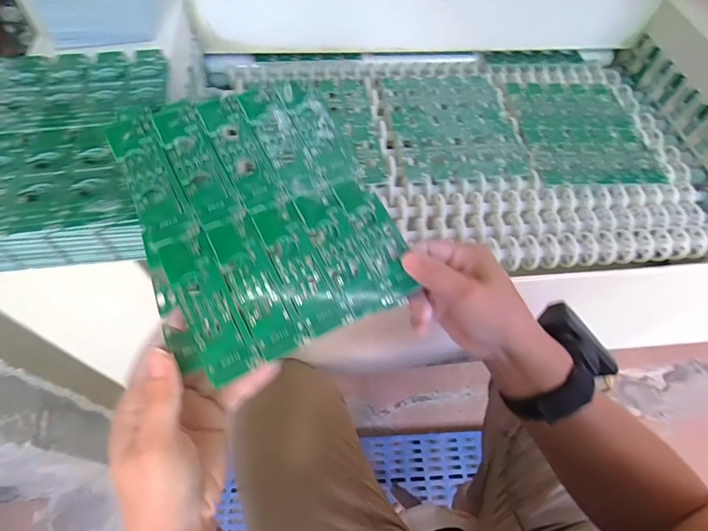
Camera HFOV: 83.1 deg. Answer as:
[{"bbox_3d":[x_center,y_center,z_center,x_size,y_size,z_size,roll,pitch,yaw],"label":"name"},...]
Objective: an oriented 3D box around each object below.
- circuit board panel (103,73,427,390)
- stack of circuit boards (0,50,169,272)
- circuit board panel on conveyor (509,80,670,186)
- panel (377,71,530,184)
[{"bbox_3d":[-0.067,-0.043,0.300,0.169,0.004,0.208,-21,75,-20],"label":"circuit board panel"},{"bbox_3d":[-0.240,-0.100,0.336,0.169,0.038,0.222,-6,58,-7],"label":"stack of circuit boards"},{"bbox_3d":[0.327,-0.201,0.575,0.176,0.012,0.216,1,58,-4],"label":"circuit board panel on conveyor"},{"bbox_3d":[0.139,-0.209,0.569,0.171,0.009,0.222,-6,58,-7],"label":"panel"}]

